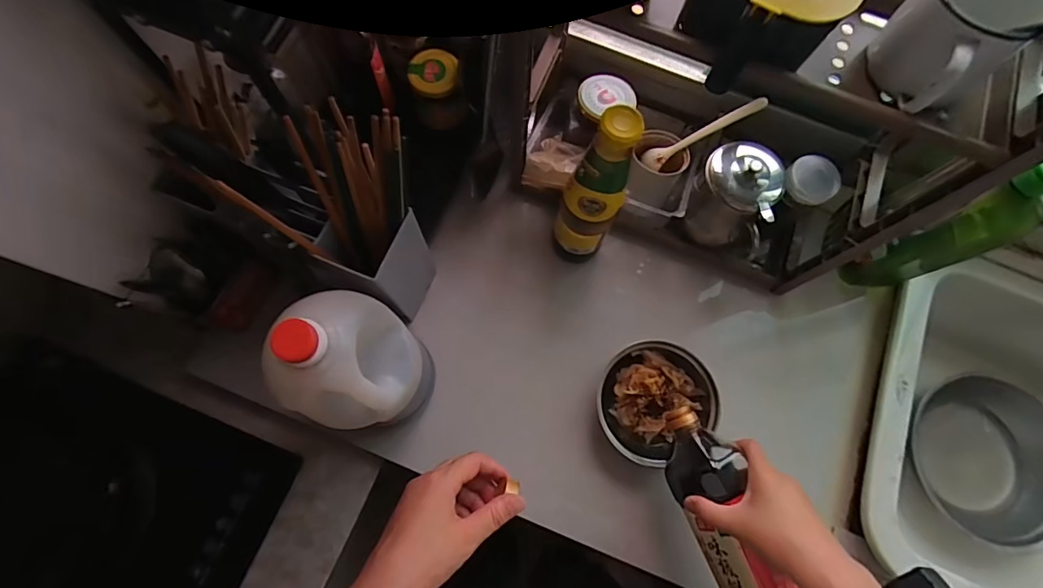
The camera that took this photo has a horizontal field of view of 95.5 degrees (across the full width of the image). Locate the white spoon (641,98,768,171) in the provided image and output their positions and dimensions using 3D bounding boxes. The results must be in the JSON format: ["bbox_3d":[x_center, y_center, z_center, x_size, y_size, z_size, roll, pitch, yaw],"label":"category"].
[{"bbox_3d":[0.223,-0.197,0.587,0.149,0.021,0.027,-24,73,31],"label":"white spoon"}]

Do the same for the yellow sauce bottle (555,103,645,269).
[{"bbox_3d":[0.081,-0.103,0.525,0.059,0.260,0.064,0,75,-1],"label":"yellow sauce bottle"}]

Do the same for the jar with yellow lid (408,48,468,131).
[{"bbox_3d":[-0.107,-0.263,0.614,0.063,0.078,0.066,0,75,-1],"label":"jar with yellow lid"}]

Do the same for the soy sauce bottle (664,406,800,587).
[{"bbox_3d":[0.217,0.243,0.461,0.075,0.069,0.269,-21,73,-7],"label":"soy sauce bottle"}]

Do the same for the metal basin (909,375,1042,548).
[{"bbox_3d":[0.690,0.241,0.699,0.230,0.068,0.221,0,75,-1],"label":"metal basin"}]

